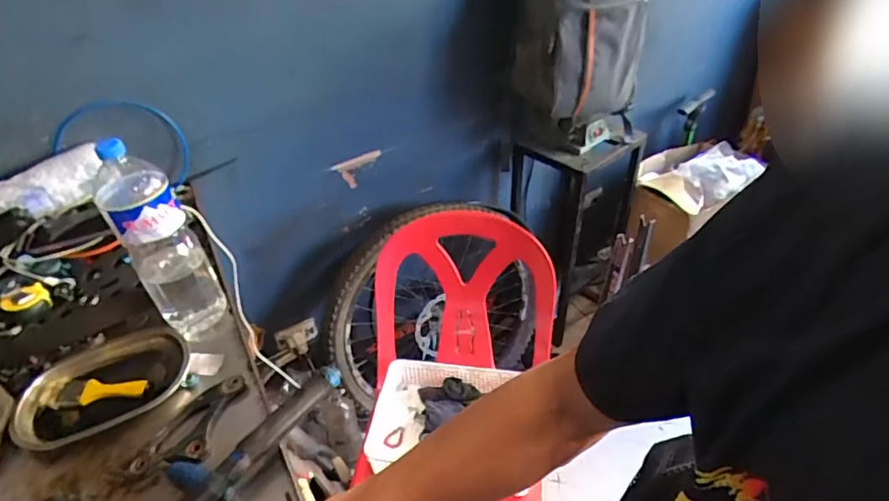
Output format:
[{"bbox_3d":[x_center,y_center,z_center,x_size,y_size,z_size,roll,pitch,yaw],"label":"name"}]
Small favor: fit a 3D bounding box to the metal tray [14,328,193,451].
[{"bbox_3d":[-0.471,0.187,0.725,0.214,0.035,0.134,-28,46,-26],"label":"metal tray"}]

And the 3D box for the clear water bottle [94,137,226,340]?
[{"bbox_3d":[-0.406,-0.008,0.748,0.092,0.298,0.086,-29,46,-27],"label":"clear water bottle"}]

